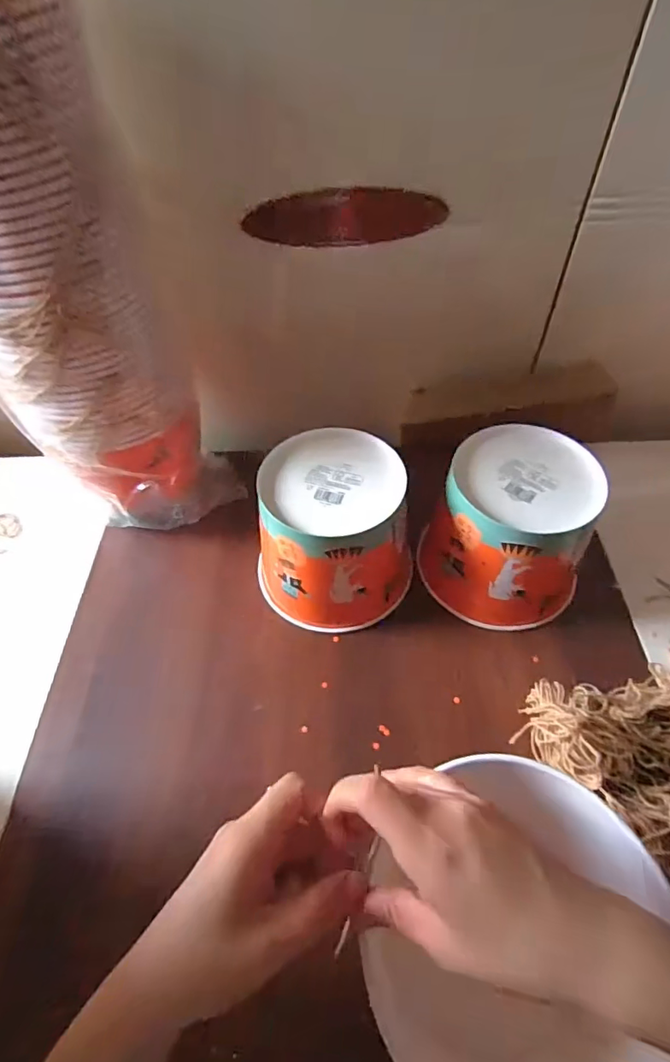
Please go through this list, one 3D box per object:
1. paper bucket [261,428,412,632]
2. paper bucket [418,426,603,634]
[{"bbox_3d":[-0.004,0.005,0.499,0.136,0.140,0.140,-1,52,1],"label":"paper bucket"},{"bbox_3d":[0.166,0.006,0.490,0.132,0.146,0.131,-1,52,1],"label":"paper bucket"}]

